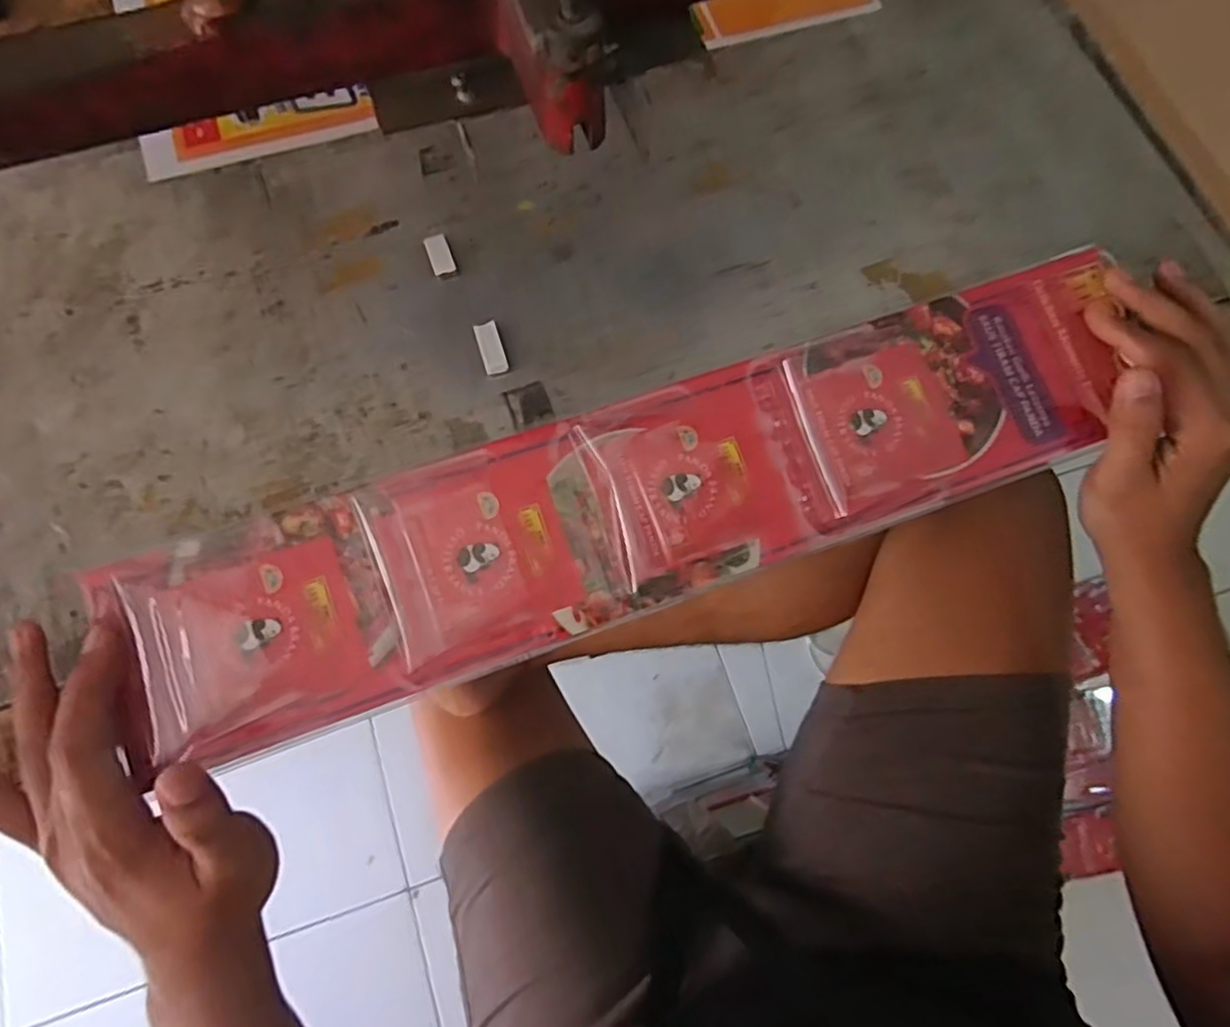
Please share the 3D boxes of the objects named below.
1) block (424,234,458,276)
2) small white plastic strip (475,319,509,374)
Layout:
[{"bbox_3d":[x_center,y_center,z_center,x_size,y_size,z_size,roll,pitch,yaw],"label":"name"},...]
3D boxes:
[{"bbox_3d":[-0.097,-0.144,0.381,0.012,0.007,0.023,-19,75,-8],"label":"block"},{"bbox_3d":[-0.066,-0.089,0.369,0.013,0.007,0.028,-16,74,-7],"label":"small white plastic strip"}]

